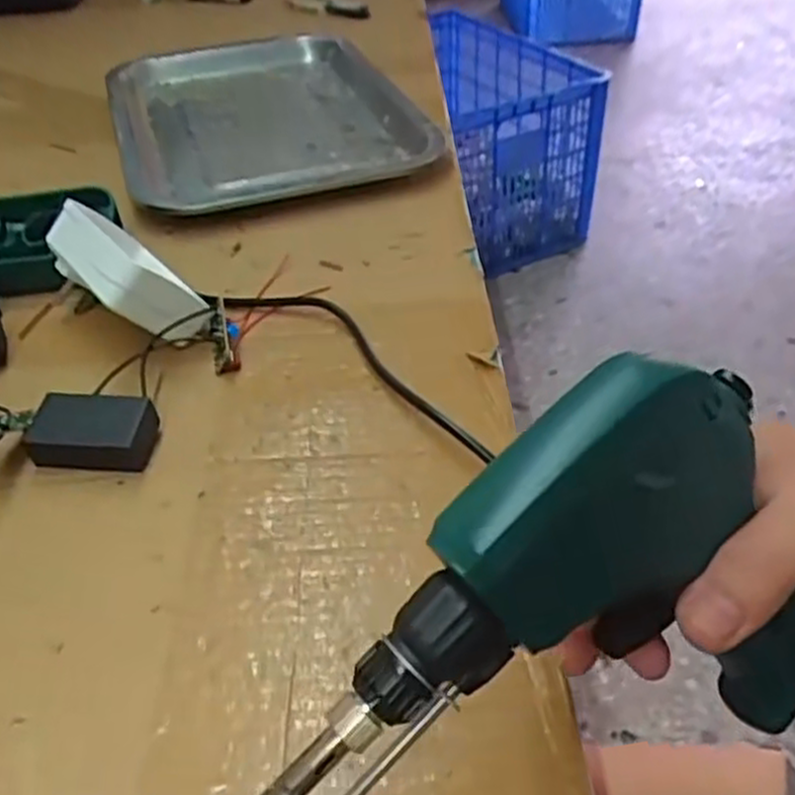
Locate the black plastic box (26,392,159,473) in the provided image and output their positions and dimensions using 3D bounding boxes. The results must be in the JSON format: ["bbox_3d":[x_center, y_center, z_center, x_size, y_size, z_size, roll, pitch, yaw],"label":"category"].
[{"bbox_3d":[-0.131,0.014,0.340,0.050,0.022,0.027,4,41,7],"label":"black plastic box"}]

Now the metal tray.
[{"bbox_3d":[-0.108,-0.216,0.605,0.197,0.033,0.326,-14,42,-14],"label":"metal tray"}]

